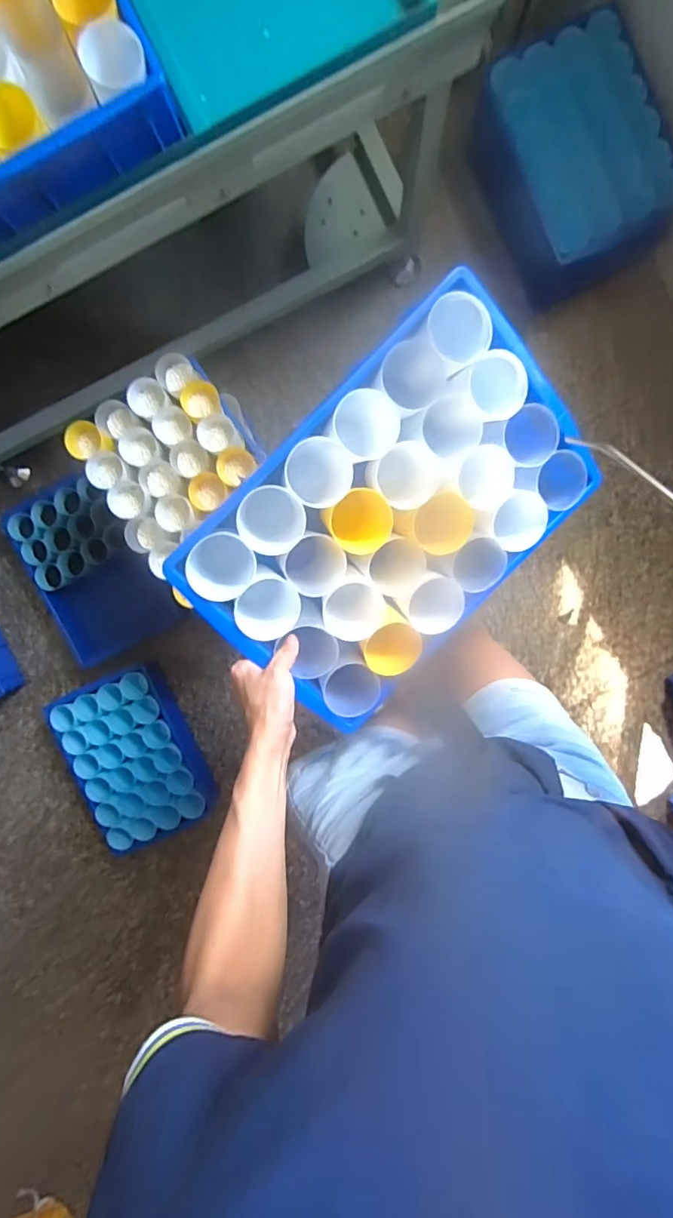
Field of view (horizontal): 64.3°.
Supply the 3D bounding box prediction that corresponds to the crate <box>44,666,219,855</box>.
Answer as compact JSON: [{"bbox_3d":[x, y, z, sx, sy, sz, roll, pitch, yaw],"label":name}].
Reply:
[{"bbox_3d":[-0.486,0.356,1.296,0.272,0.120,0.397,-28,92,4],"label":"crate"}]

